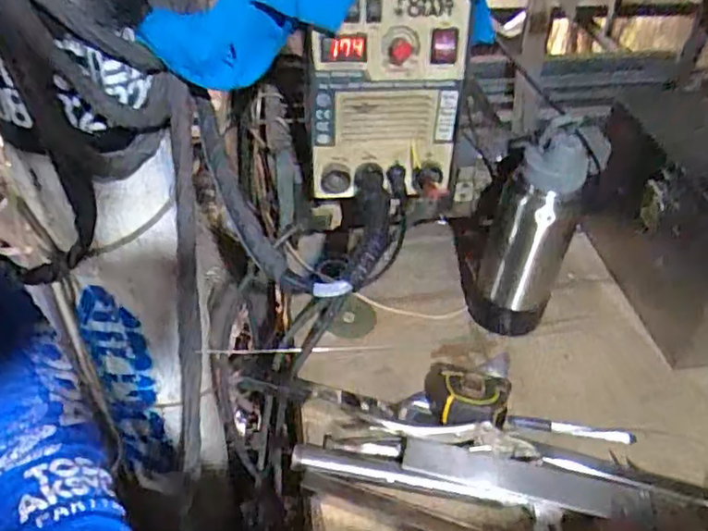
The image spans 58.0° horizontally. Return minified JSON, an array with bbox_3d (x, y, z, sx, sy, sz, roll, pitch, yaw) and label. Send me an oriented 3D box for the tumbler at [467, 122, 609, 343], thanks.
[{"bbox_3d":[0.210,-0.036,0.760,0.098,0.259,0.100,1,42,-1],"label":"tumbler"}]

